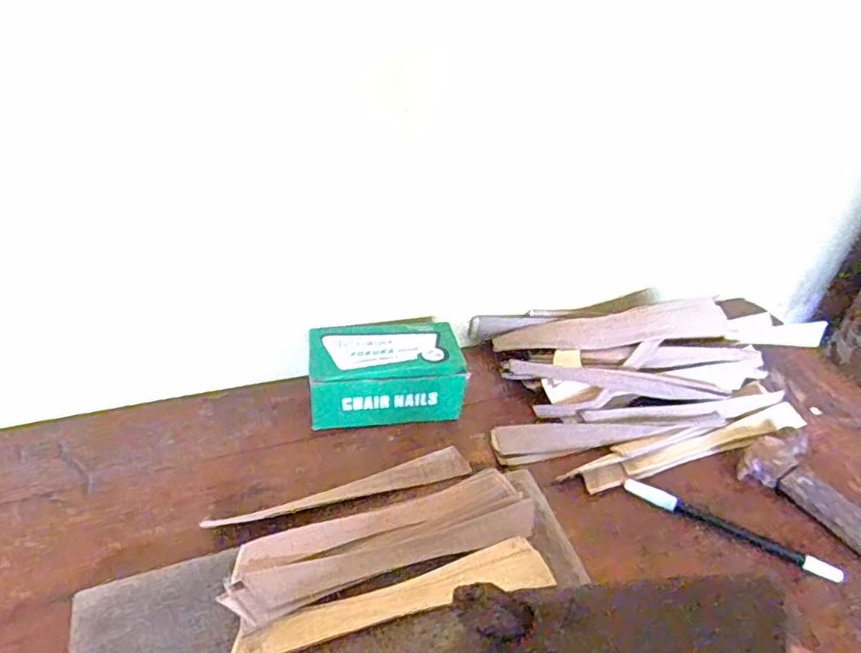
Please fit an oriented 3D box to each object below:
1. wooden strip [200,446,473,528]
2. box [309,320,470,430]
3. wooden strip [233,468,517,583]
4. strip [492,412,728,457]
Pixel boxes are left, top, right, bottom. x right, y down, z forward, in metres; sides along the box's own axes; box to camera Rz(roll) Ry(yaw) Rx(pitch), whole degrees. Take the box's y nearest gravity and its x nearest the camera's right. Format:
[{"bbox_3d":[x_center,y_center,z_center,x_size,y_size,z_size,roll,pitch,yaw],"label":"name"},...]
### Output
[{"bbox_3d":[-0.060,0.114,0.426,0.183,0.013,0.021,-9,43,-18],"label":"wooden strip"},{"bbox_3d":[-0.037,0.037,0.493,0.118,0.053,0.075,-3,41,-12],"label":"box"},{"bbox_3d":[-0.030,0.125,0.386,0.180,0.005,0.027,-11,41,-21],"label":"wooden strip"},{"bbox_3d":[0.148,0.084,0.493,0.197,0.009,0.028,-5,44,-9],"label":"strip"}]

